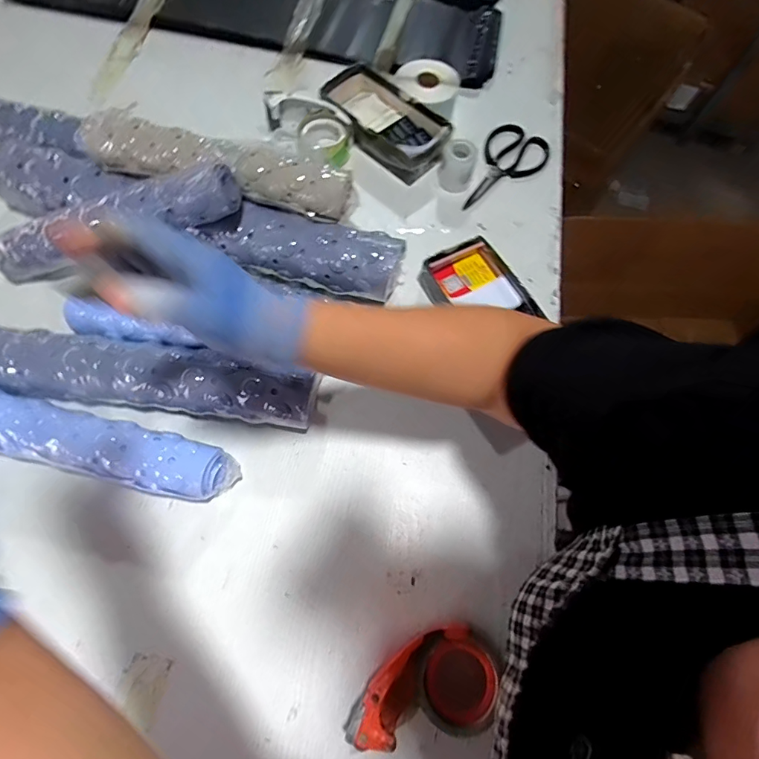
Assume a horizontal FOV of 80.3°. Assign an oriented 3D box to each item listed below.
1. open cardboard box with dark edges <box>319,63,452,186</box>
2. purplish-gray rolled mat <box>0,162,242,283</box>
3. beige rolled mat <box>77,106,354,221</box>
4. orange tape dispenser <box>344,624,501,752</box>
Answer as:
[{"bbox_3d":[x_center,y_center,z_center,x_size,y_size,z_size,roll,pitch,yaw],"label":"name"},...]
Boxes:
[{"bbox_3d":[0.001,-0.442,0.766,0.245,0.056,0.111,42,73,15],"label":"open cardboard box with dark edges"},{"bbox_3d":[-0.348,-0.198,0.579,0.357,0.065,0.058,-12,68,14],"label":"purplish-gray rolled mat"},{"bbox_3d":[-0.216,-0.287,0.603,0.363,0.055,0.067,12,68,4],"label":"beige rolled mat"},{"bbox_3d":[0.042,0.313,0.467,0.148,0.067,0.087,-6,68,-3],"label":"orange tape dispenser"}]

